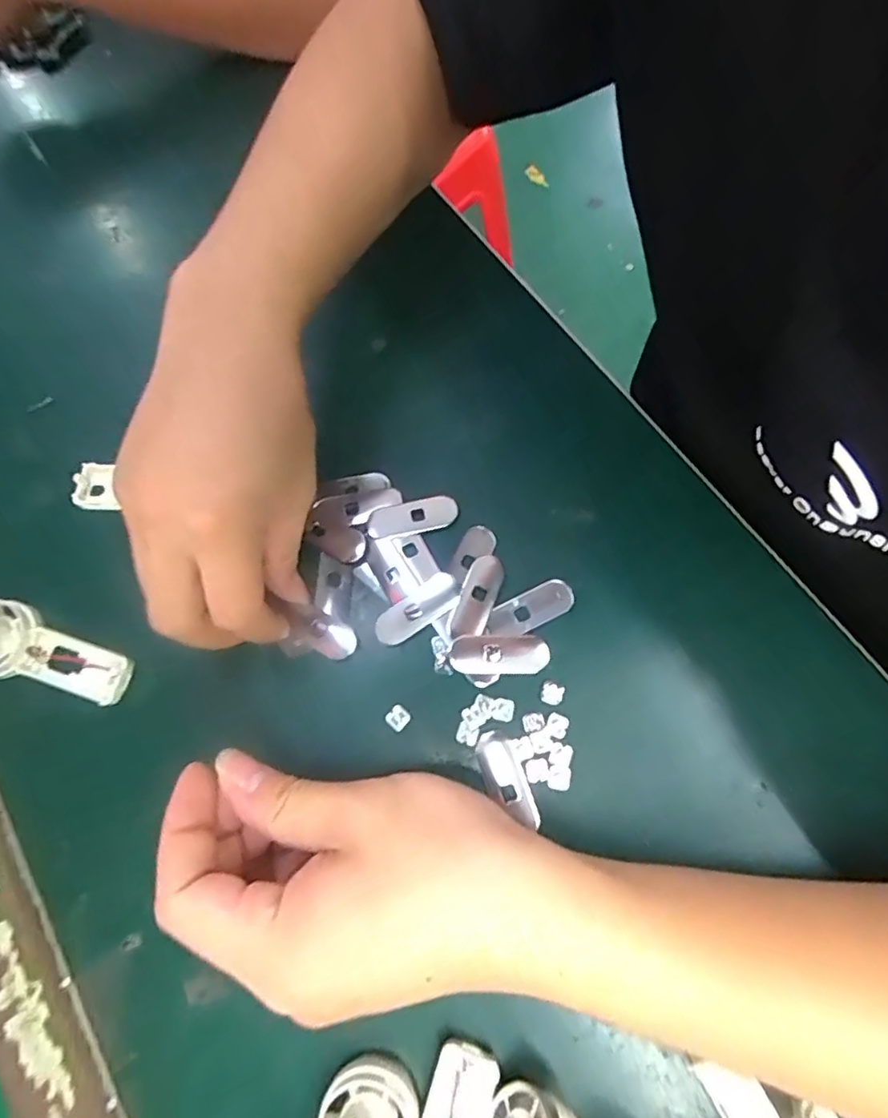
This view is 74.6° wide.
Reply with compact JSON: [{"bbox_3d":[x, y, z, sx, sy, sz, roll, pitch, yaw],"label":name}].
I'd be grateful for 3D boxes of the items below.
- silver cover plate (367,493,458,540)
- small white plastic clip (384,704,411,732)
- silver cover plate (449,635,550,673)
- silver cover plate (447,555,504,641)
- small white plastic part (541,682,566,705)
[{"bbox_3d":[-0.018,-0.023,0.324,0.049,0.004,0.020,-15,74,-2],"label":"silver cover plate"},{"bbox_3d":[-0.023,0.080,0.293,0.011,0.004,0.011,41,79,13],"label":"small white plastic clip"},{"bbox_3d":[0.029,0.049,0.304,0.050,0.008,0.018,-1,73,2],"label":"silver cover plate"},{"bbox_3d":[0.018,0.020,0.310,0.019,0.004,0.048,19,75,7],"label":"silver cover plate"},{"bbox_3d":[0.055,0.068,0.296,0.011,0.004,0.011,-1,73,2],"label":"small white plastic part"}]

